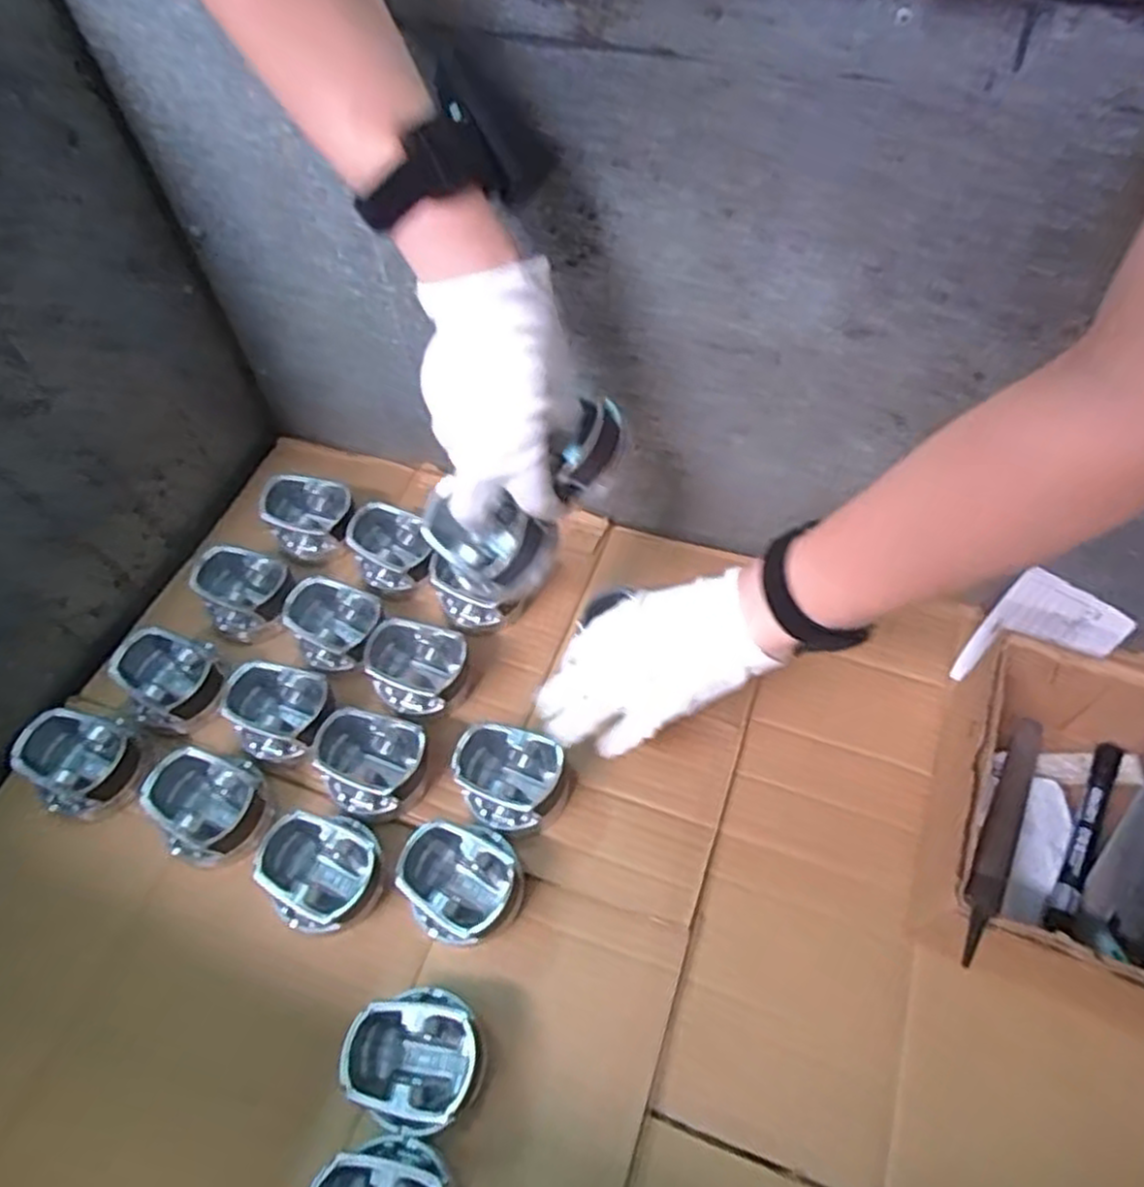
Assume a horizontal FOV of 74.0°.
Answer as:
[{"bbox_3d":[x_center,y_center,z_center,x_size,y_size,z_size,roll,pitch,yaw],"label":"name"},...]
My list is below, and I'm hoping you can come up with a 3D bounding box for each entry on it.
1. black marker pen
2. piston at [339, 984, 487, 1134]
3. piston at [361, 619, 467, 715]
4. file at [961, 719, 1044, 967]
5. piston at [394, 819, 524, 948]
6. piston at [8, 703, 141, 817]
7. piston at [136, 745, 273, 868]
[{"bbox_3d":[0.340,0.156,0.503,0.015,0.019,0.154,31,64,21],"label":"black marker pen"},{"bbox_3d":[-0.090,0.274,0.448,0.077,0.047,0.070,-1,57,2],"label":"piston"},{"bbox_3d":[-0.122,0.057,0.597,0.077,0.043,0.071,11,58,10],"label":"piston"},{"bbox_3d":[0.273,0.143,0.480,0.021,0.012,0.233,32,39,22],"label":"file"},{"bbox_3d":[-0.072,0.191,0.502,0.074,0.049,0.069,-1,57,2],"label":"piston"},{"bbox_3d":[-0.357,0.120,0.555,0.079,0.050,0.071,26,62,19],"label":"piston"},{"bbox_3d":[-0.255,0.150,0.536,0.076,0.057,0.072,-1,57,2],"label":"piston"}]

